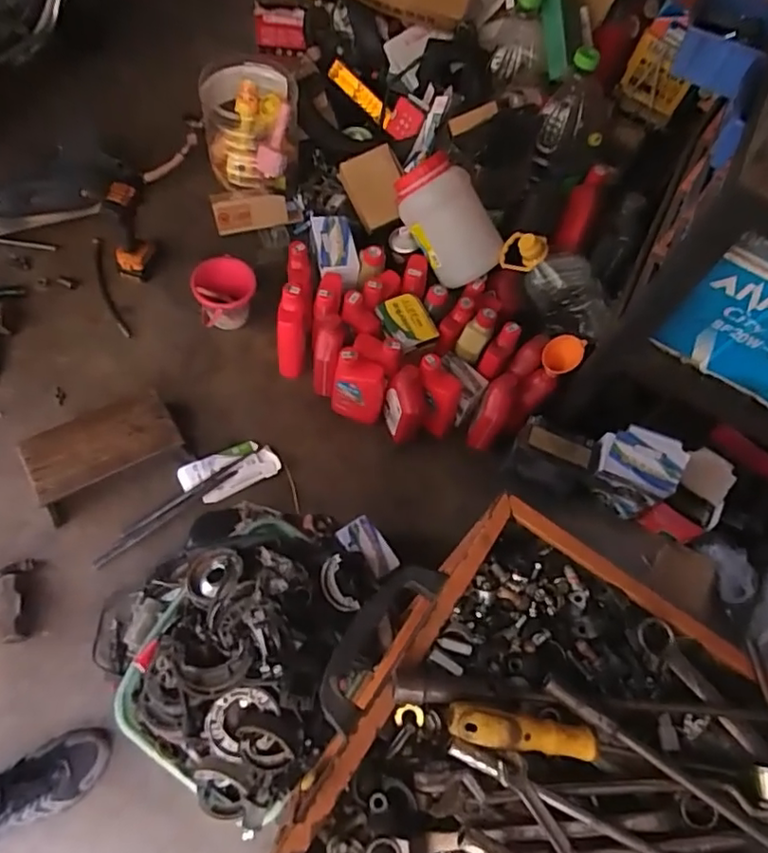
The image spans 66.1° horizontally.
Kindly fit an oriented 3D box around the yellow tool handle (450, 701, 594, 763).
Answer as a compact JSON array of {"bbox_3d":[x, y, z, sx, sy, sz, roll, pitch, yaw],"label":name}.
[{"bbox_3d":[0.104,0.226,0.434,0.117,0.018,0.025,15,66,-10],"label":"yellow tool handle"}]

